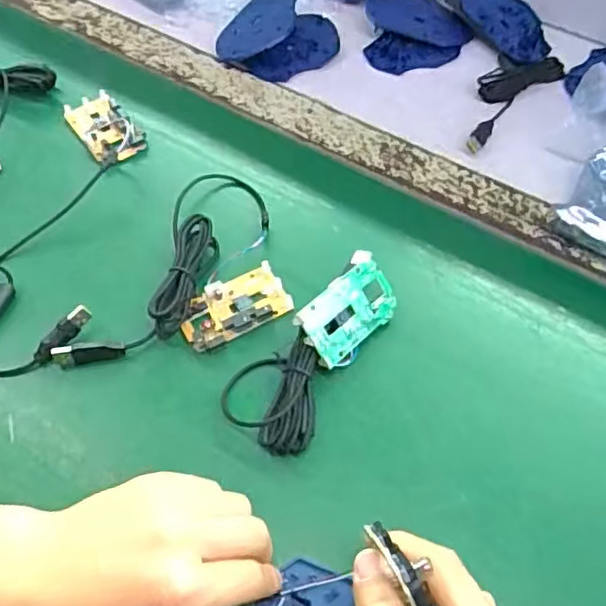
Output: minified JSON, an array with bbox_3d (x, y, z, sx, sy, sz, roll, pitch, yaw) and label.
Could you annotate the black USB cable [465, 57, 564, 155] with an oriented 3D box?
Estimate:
[{"bbox_3d":[0.182,-0.193,0.574,0.053,0.015,0.161,38,65,20],"label":"black USB cable"}]

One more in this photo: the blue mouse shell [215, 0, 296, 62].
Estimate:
[{"bbox_3d":[-0.041,-0.268,0.603,0.068,0.016,0.100,7,62,23],"label":"blue mouse shell"}]

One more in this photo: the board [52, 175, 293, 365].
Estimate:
[{"bbox_3d":[-0.095,-0.039,0.463,0.153,0.026,0.158,-5,59,-4],"label":"board"}]

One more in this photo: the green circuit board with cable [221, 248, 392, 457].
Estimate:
[{"bbox_3d":[0.007,0.026,0.417,0.064,0.037,0.145,30,63,17],"label":"green circuit board with cable"}]

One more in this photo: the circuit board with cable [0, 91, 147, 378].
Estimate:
[{"bbox_3d":[-0.196,-0.063,0.481,0.102,0.019,0.293,4,58,2],"label":"circuit board with cable"}]

